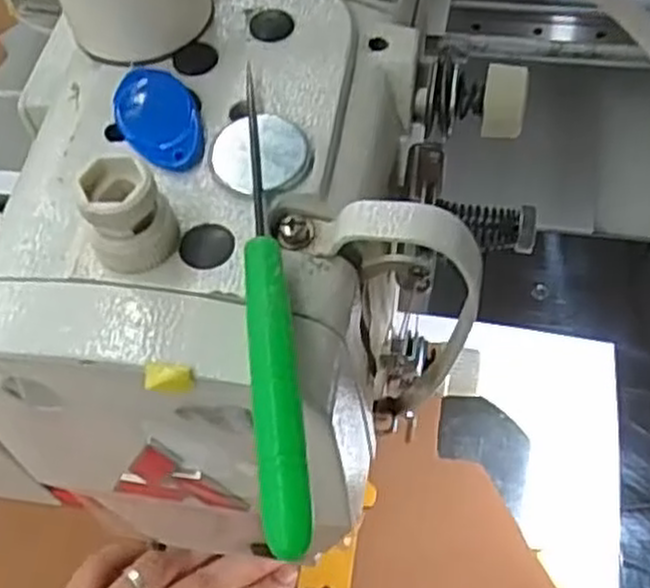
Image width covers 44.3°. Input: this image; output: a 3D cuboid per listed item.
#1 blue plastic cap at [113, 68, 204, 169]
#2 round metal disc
[{"bbox_3d":[-0.041,-0.044,0.198,0.019,0.004,0.033,-19,59,-8],"label":"blue plastic cap"},{"bbox_3d":[-0.016,-0.034,0.190,0.022,0.004,0.022,-1,58,2],"label":"round metal disc"}]

